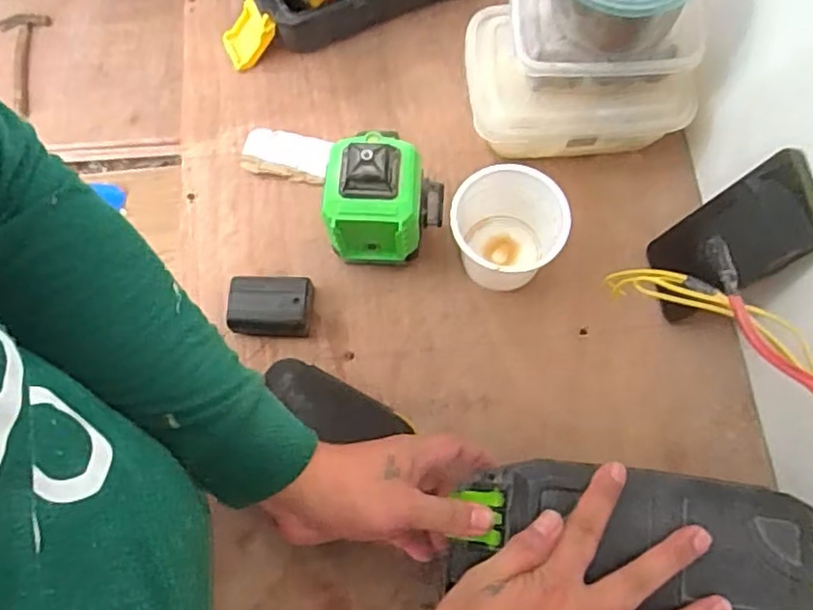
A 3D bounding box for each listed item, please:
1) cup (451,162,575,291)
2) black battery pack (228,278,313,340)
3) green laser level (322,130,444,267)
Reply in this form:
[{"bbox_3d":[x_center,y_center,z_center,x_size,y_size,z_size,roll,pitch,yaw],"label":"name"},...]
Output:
[{"bbox_3d":[0.091,-0.066,0.585,0.087,0.079,0.081,-1,71,2],"label":"cup"},{"bbox_3d":[-0.121,0.001,0.596,0.074,0.029,0.050,-2,71,2],"label":"black battery pack"},{"bbox_3d":[-0.019,-0.088,0.571,0.098,0.126,0.081,1,71,2],"label":"green laser level"}]

